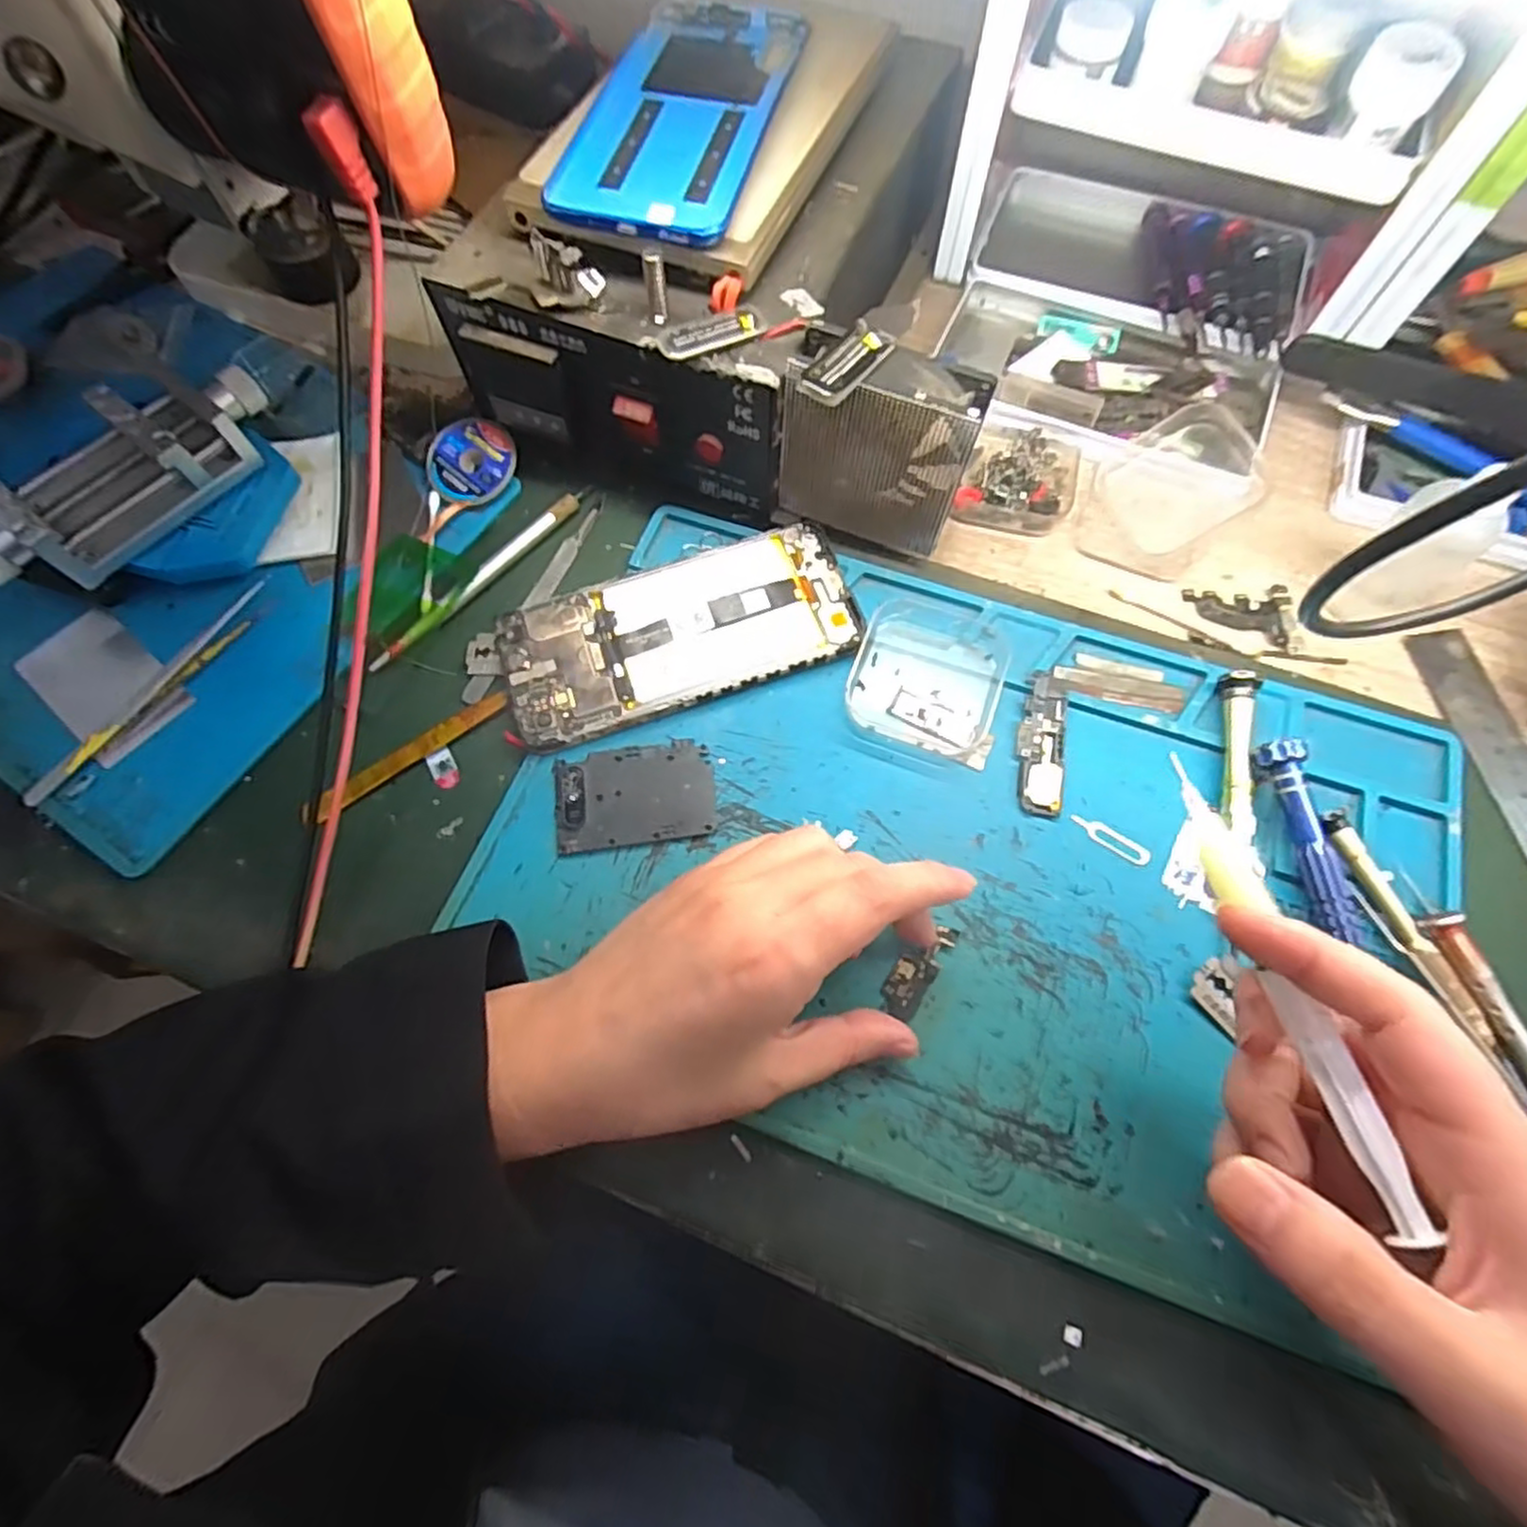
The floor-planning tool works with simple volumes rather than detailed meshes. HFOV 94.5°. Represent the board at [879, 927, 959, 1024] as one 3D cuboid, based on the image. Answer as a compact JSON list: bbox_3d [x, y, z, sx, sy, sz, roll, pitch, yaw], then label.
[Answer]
[{"bbox_3d":[0.061,0.079,0.273,0.017,0.004,0.039,40,75,15],"label":"board"}]

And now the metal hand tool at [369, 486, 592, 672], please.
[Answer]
[{"bbox_3d":[-0.135,-0.092,0.340,0.011,0.006,0.133,38,75,14],"label":"metal hand tool"}]

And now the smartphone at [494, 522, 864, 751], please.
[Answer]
[{"bbox_3d":[-0.039,-0.061,0.323,0.160,0.011,0.069,-19,70,-5],"label":"smartphone"}]

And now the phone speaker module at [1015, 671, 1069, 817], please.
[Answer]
[{"bbox_3d":[0.121,-0.010,0.306,0.020,0.004,0.065,11,70,6],"label":"phone speaker module"}]

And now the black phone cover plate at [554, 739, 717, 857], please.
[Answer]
[{"bbox_3d":[-0.055,0.013,0.300,0.066,0.004,0.043,-8,70,-1],"label":"black phone cover plate"}]

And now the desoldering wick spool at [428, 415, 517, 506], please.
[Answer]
[{"bbox_3d":[-0.149,-0.153,0.363,0.043,0.017,0.043,-1,70,2],"label":"desoldering wick spool"}]

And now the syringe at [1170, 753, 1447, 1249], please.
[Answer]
[{"bbox_3d":[0.152,0.058,0.209,0.011,0.010,0.136,-9,61,-2],"label":"syringe"}]

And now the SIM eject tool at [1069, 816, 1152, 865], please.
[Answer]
[{"bbox_3d":[0.144,0.030,0.292,0.034,0.004,0.009,32,74,13],"label":"SIM eject tool"}]

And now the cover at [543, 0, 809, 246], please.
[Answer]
[{"bbox_3d":[-0.034,-0.284,0.308,0.076,0.006,0.172,14,68,5],"label":"cover"}]

